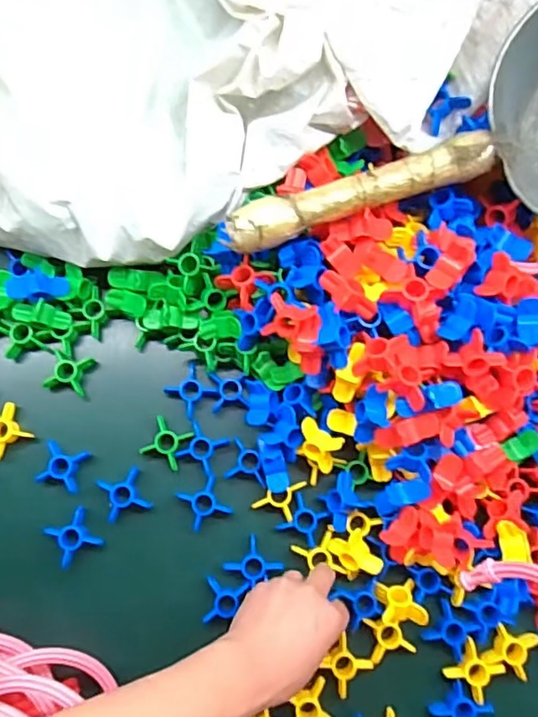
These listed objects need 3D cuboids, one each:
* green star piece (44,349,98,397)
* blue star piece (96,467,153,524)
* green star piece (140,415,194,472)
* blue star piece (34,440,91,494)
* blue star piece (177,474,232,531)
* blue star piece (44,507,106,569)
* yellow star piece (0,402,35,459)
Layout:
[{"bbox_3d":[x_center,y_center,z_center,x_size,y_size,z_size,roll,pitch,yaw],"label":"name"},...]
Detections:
[{"bbox_3d":[-0.206,0.014,0.569,0.043,0.034,0.041,13,78,3],"label":"green star piece"},{"bbox_3d":[-0.142,0.133,0.542,0.043,0.020,0.042,-18,78,-4],"label":"blue star piece"},{"bbox_3d":[-0.101,0.085,0.553,0.040,0.021,0.040,27,79,6],"label":"green star piece"},{"bbox_3d":[-0.203,0.107,0.544,0.040,0.019,0.041,18,78,4],"label":"blue star piece"},{"bbox_3d":[-0.063,0.142,0.541,0.040,0.018,0.040,-28,79,-6],"label":"blue star piece"},{"bbox_3d":[-0.188,0.172,0.533,0.042,0.020,0.042,-28,79,-6],"label":"blue star piece"},{"bbox_3d":[-0.264,0.073,0.551,0.040,0.018,0.039,-35,80,-7],"label":"yellow star piece"}]

